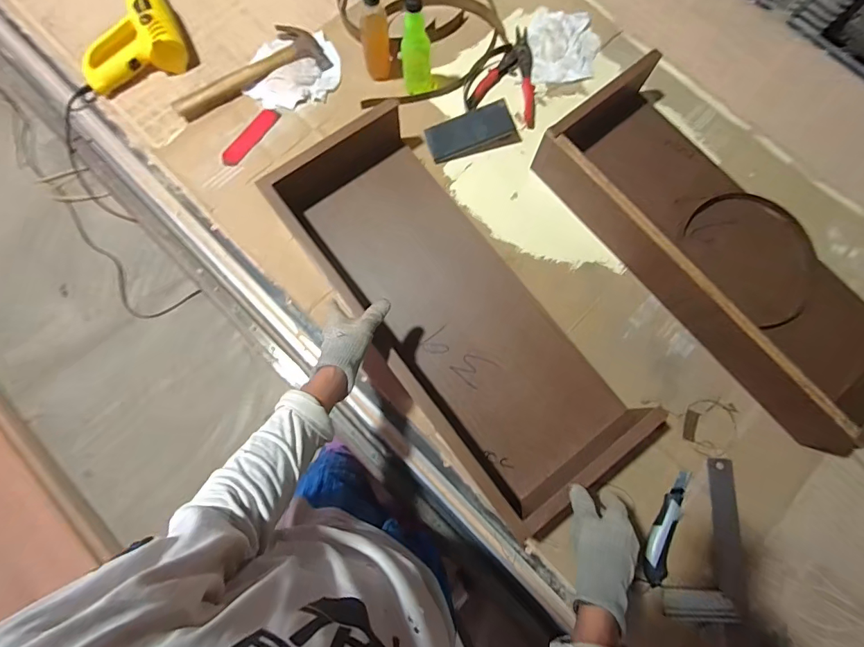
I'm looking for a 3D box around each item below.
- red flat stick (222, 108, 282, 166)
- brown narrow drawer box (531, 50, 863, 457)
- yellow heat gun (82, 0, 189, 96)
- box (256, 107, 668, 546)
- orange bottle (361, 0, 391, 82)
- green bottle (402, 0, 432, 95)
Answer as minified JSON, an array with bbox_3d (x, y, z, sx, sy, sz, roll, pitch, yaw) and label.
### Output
[{"bbox_3d":[-0.369,-0.381,0.860,0.043,0.007,0.146,35,78,6],"label":"red flat stick"},{"bbox_3d":[0.542,-0.159,0.768,0.332,0.119,0.717,-38,82,-8],"label":"brown narrow drawer box"},{"bbox_3d":[-0.638,-0.621,0.876,0.208,0.070,0.242,-19,78,-6],"label":"yellow heat gun"},{"bbox_3d":[0.034,-0.041,0.728,0.305,0.121,0.695,-33,80,-8],"label":"box"},{"bbox_3d":[-0.109,-0.559,0.813,0.055,0.171,0.049,-6,77,-3],"label":"orange bottle"},{"bbox_3d":[-0.028,-0.511,0.793,0.054,0.197,0.056,-1,77,-2],"label":"green bottle"}]

